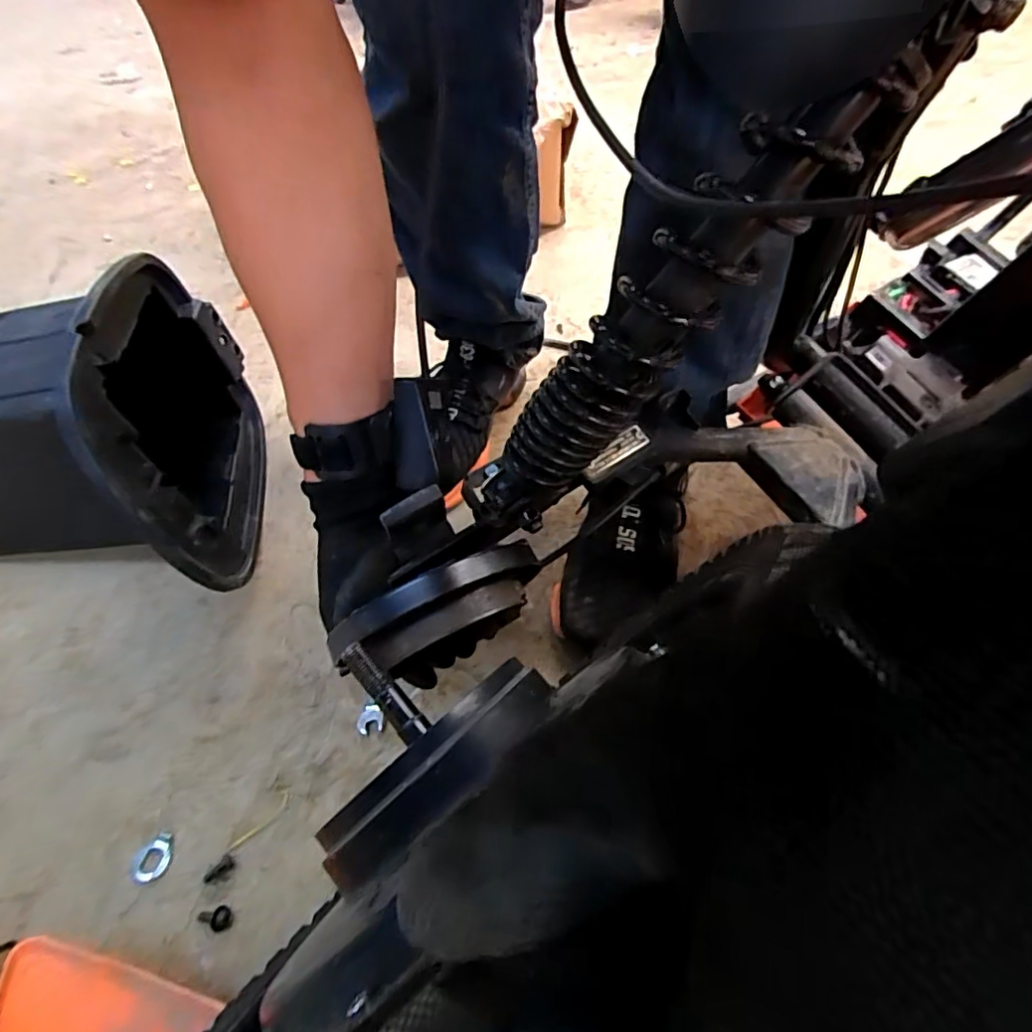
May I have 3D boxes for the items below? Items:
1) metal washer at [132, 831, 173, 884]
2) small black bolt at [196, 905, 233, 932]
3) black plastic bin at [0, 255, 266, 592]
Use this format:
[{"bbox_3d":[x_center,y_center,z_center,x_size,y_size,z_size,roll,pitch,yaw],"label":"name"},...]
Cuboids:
[{"bbox_3d":[-0.266,0.250,0.418,0.026,0.004,0.029,-8,51,-2],"label":"metal washer"},{"bbox_3d":[-0.208,0.275,0.391,0.023,0.011,0.014,6,52,9],"label":"small black bolt"},{"bbox_3d":[-0.439,-0.058,0.522,0.320,0.240,0.302,-10,51,-4],"label":"black plastic bin"}]

